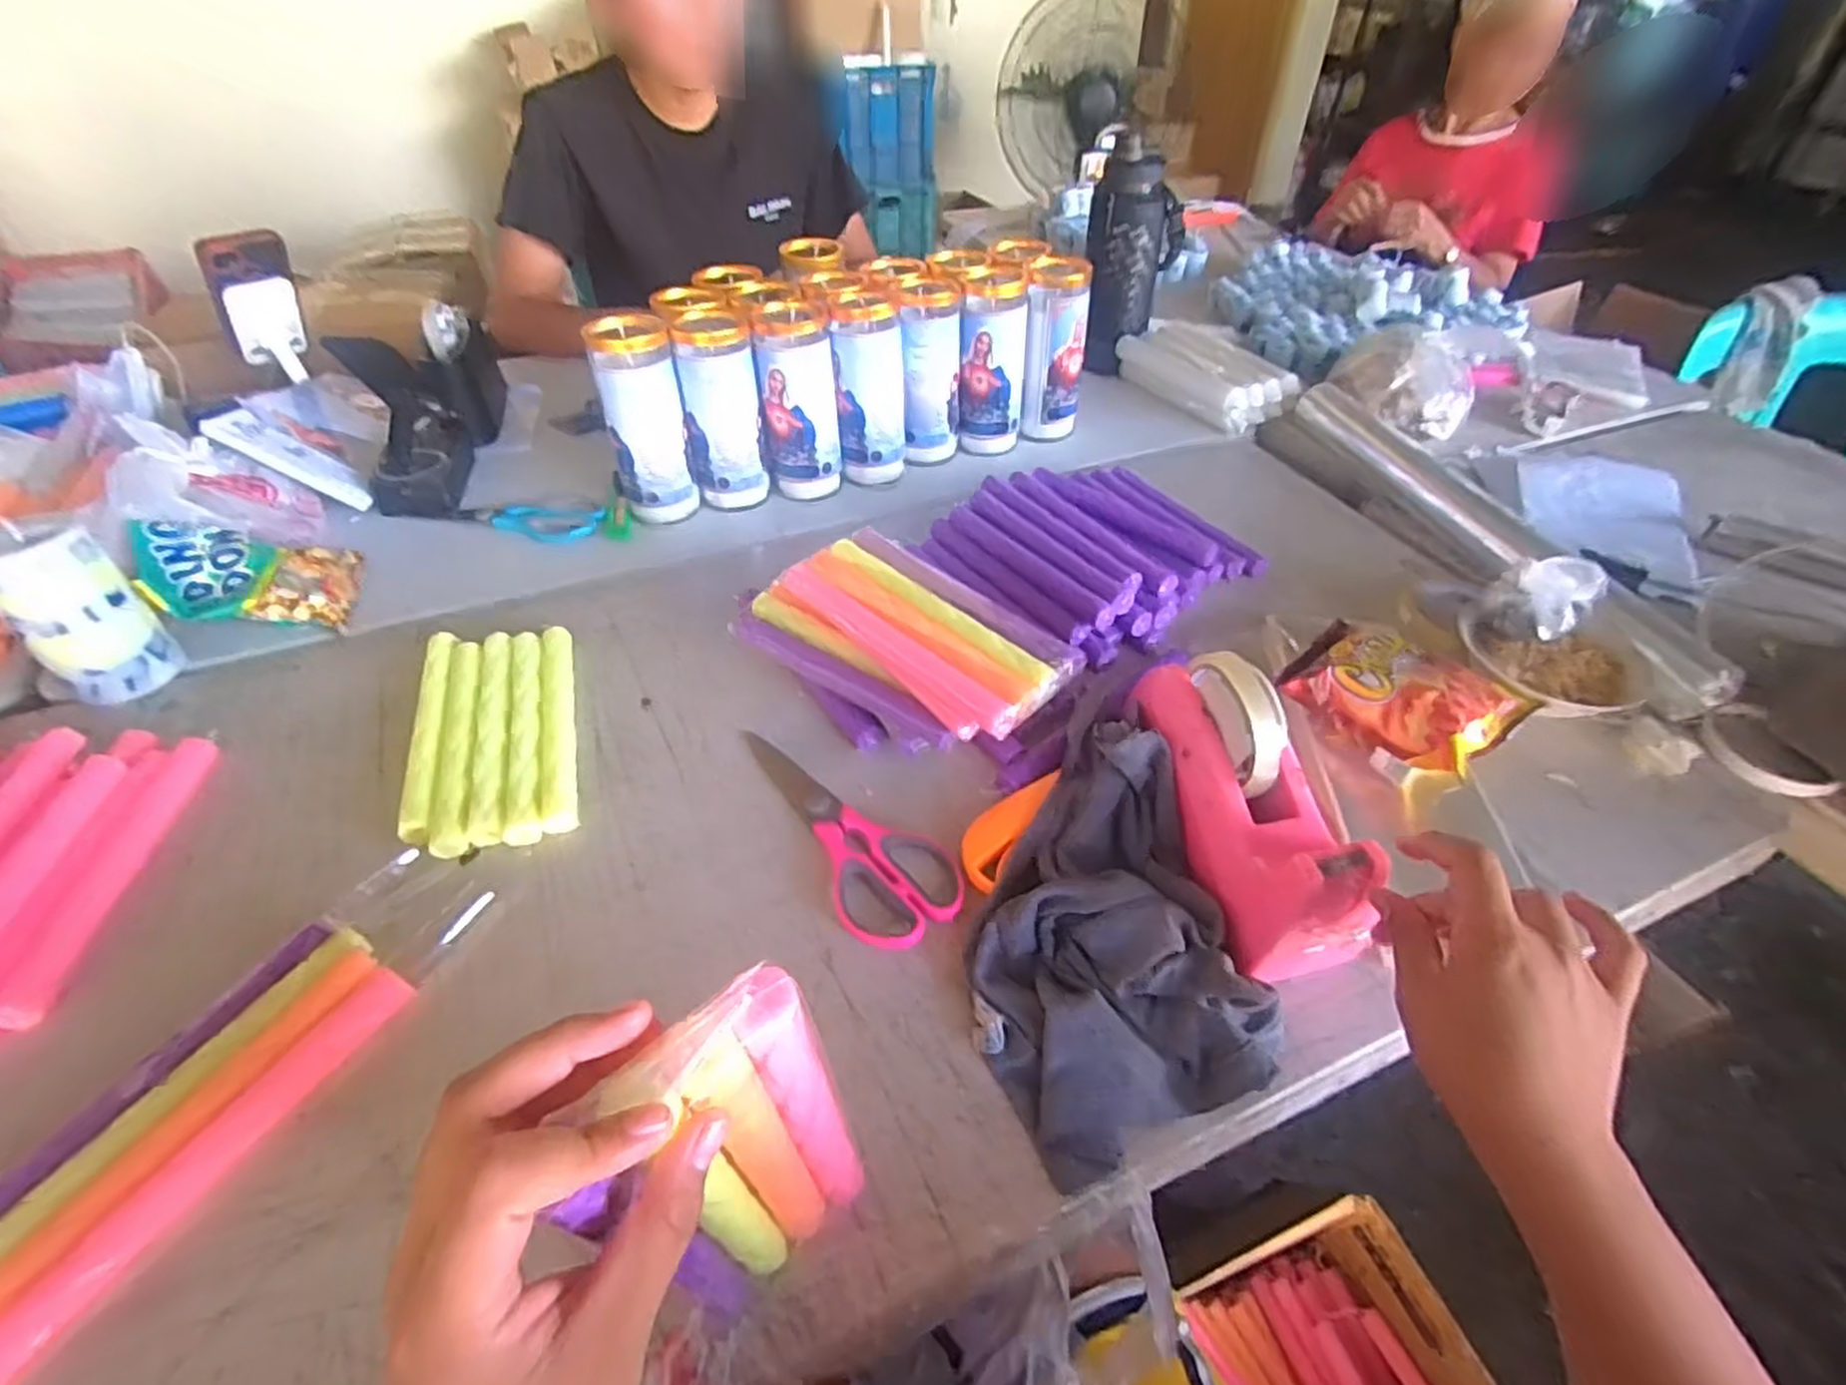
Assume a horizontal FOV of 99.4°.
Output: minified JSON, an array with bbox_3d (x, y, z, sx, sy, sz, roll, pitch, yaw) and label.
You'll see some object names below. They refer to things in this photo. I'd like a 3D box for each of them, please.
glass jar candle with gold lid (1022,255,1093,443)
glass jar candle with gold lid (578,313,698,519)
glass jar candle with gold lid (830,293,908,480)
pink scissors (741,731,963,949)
[{"bbox_3d":[0.145,-0.378,0.874,0.067,0.173,0.062,5,45,5],"label":"glass jar candle with gold lid"},{"bbox_3d":[-0.267,-0.254,0.754,0.075,0.176,0.069,-13,48,-13],"label":"glass jar candle with gold lid"},{"bbox_3d":[-0.055,-0.313,0.815,0.071,0.171,0.074,-2,46,-3],"label":"glass jar candle with gold lid"},{"bbox_3d":[-0.051,0.081,0.517,0.074,0.018,0.199,-25,50,-23],"label":"pink scissors"}]

